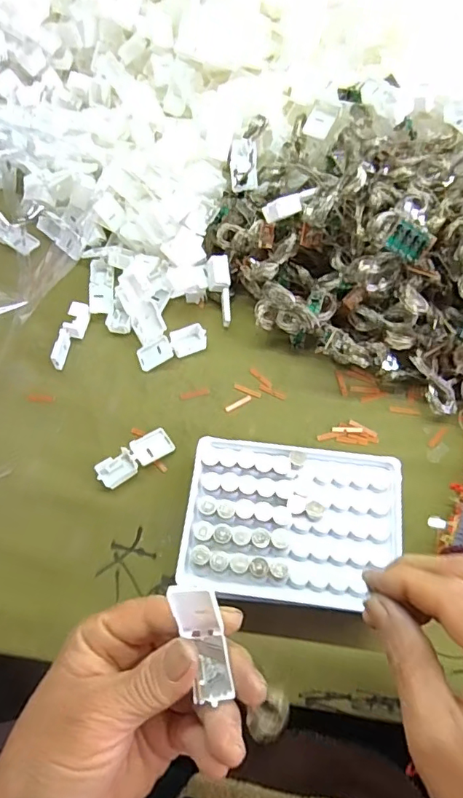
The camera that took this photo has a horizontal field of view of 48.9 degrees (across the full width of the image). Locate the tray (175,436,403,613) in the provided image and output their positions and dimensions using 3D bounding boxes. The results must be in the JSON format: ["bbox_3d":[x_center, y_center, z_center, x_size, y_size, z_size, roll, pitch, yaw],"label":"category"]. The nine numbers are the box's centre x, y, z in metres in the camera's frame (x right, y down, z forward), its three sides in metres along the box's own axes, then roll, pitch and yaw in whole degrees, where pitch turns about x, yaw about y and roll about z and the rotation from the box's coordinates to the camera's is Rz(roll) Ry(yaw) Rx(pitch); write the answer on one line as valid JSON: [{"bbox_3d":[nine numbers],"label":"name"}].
[{"bbox_3d":[0.038,0.073,0.311,0.128,0.013,0.093,7,64,5],"label":"tray"}]

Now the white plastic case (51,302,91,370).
[{"bbox_3d":[-0.126,-0.051,0.400,0.012,0.017,0.055,10,64,6],"label":"white plastic case"}]

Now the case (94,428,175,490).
[{"bbox_3d":[-0.067,0.040,0.357,0.054,0.012,0.020,-33,67,-14],"label":"case"}]

